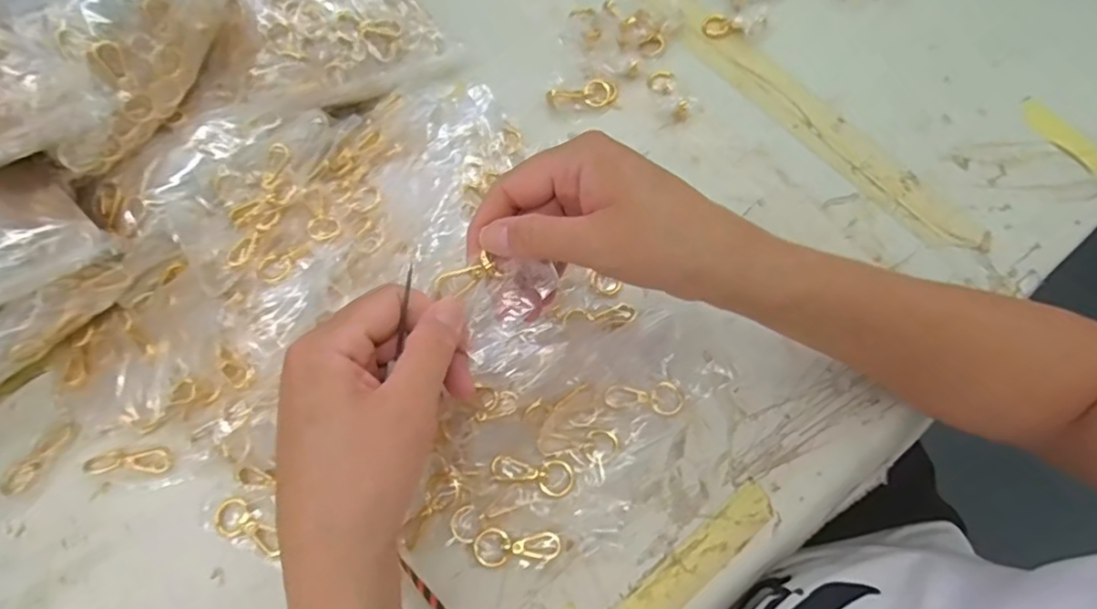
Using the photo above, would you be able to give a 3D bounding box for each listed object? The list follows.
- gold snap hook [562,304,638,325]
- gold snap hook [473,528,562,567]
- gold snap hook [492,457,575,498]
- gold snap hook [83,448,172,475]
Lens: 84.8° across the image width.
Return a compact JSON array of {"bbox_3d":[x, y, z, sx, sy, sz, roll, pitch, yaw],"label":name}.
[{"bbox_3d":[0.035,0.008,0.404,0.050,0.005,0.014,-7,66,-1],"label":"gold snap hook"},{"bbox_3d":[-0.018,0.144,0.352,0.050,0.009,0.020,5,66,4],"label":"gold snap hook"},{"bbox_3d":[-0.010,0.103,0.368,0.050,0.009,0.022,9,67,6],"label":"gold snap hook"},{"bbox_3d":[-0.261,0.098,0.376,0.049,0.010,0.014,-4,66,0],"label":"gold snap hook"}]

